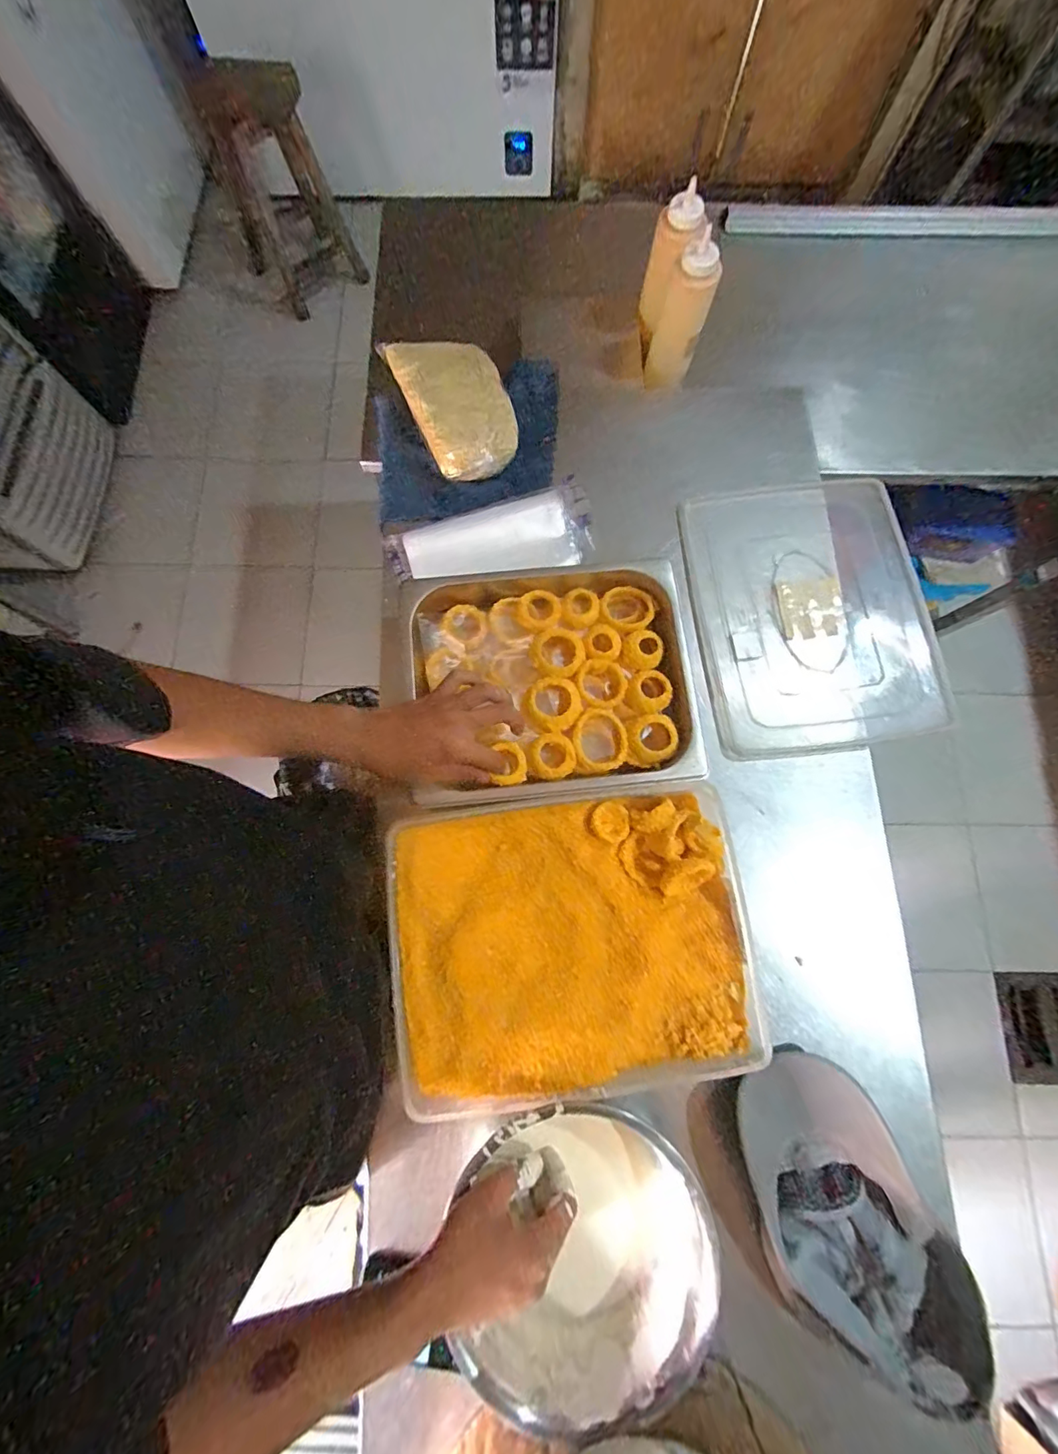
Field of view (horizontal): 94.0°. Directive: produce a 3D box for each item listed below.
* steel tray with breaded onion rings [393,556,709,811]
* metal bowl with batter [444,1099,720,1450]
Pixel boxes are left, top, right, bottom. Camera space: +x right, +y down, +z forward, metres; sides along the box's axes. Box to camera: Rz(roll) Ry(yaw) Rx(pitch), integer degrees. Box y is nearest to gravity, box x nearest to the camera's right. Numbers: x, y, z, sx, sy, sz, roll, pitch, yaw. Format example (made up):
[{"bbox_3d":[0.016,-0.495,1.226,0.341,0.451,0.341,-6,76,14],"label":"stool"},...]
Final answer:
[{"bbox_3d":[0.020,-0.050,0.571,0.329,0.053,0.261,-7,78,-2],"label":"steel tray with breaded onion rings"},{"bbox_3d":[0.042,0.457,0.449,0.224,0.083,0.223,0,78,0],"label":"metal bowl with batter"}]

